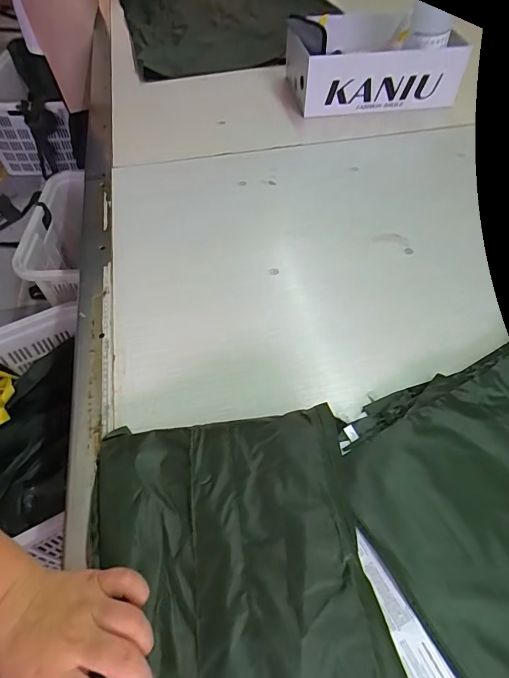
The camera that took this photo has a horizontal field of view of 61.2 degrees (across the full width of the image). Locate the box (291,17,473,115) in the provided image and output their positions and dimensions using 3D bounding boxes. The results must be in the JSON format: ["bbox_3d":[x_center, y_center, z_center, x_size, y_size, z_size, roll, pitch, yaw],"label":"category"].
[{"bbox_3d":[0.290,-0.712,1.101,0.391,0.125,0.303,-1,50,-1],"label":"box"}]

